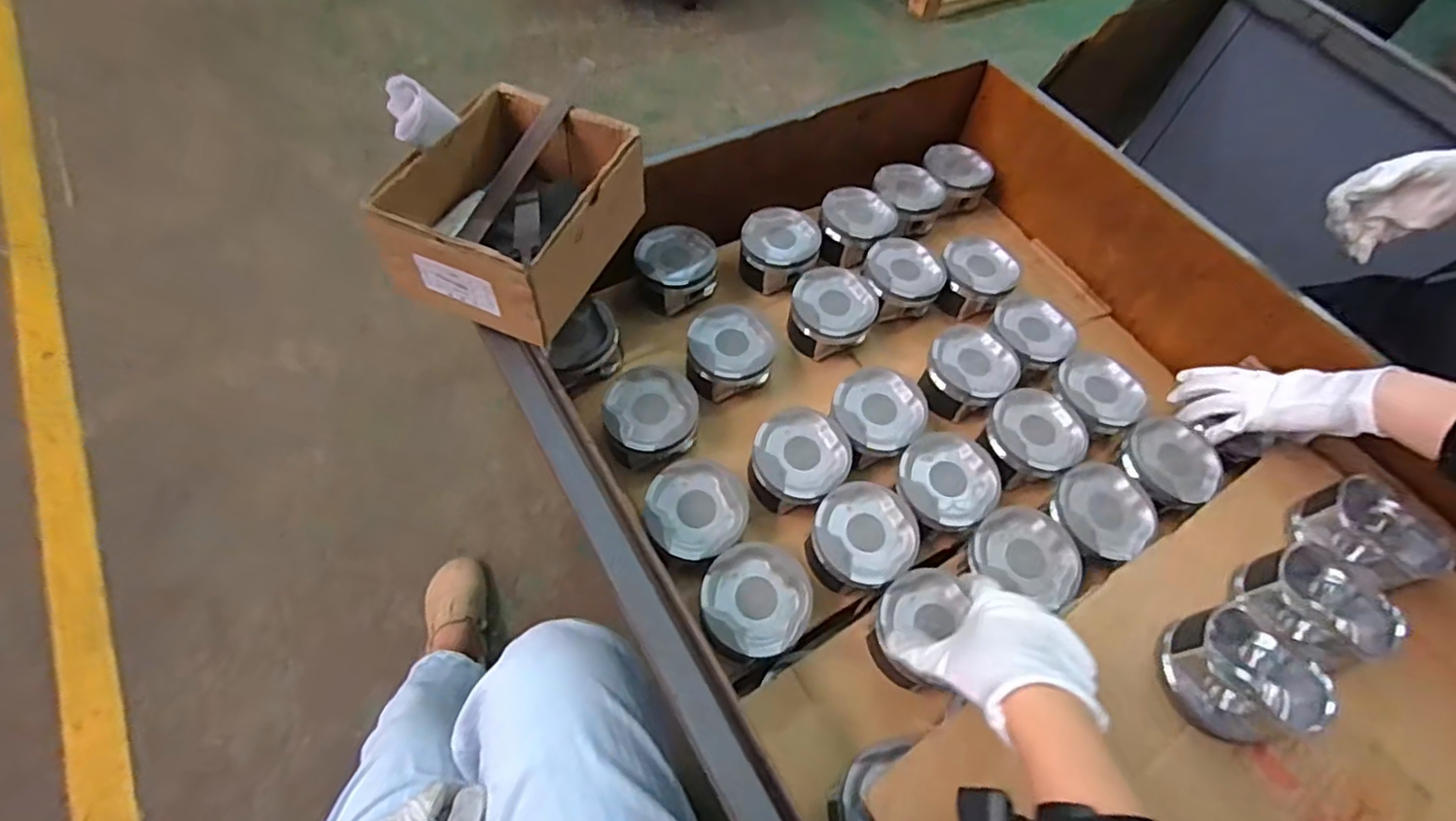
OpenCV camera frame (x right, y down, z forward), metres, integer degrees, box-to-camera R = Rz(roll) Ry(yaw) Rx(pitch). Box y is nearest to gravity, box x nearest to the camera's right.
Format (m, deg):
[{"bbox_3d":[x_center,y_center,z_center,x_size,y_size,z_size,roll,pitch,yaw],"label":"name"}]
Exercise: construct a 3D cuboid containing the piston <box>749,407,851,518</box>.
[{"bbox_3d":[0.068,0.051,0.623,0.089,0.060,0.089,2,59,-4],"label":"piston"}]

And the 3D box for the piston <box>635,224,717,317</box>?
[{"bbox_3d":[-0.061,-0.165,0.745,0.091,0.049,0.092,-8,61,-10],"label":"piston"}]

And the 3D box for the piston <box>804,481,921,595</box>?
[{"bbox_3d":[0.121,0.122,0.591,0.089,0.054,0.098,22,60,8],"label":"piston"}]

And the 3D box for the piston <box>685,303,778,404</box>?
[{"bbox_3d":[0.003,-0.061,0.683,0.089,0.061,0.087,2,59,-4],"label":"piston"}]

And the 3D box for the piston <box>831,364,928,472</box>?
[{"bbox_3d":[0.148,0.008,0.649,0.087,0.052,0.089,-36,69,-23],"label":"piston"}]

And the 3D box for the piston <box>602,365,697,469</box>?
[{"bbox_3d":[-0.079,0.010,0.642,0.092,0.061,0.089,40,64,17],"label":"piston"}]

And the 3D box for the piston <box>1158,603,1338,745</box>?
[{"bbox_3d":[0.390,0.202,0.495,0.087,0.063,0.090,2,59,-4],"label":"piston"}]

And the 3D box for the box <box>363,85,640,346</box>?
[{"bbox_3d":[-0.176,-0.173,0.543,0.146,0.083,0.197,20,60,7],"label":"box"}]

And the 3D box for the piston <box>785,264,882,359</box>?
[{"bbox_3d":[0.116,-0.108,0.720,0.090,0.055,0.089,2,59,-4],"label":"piston"}]

